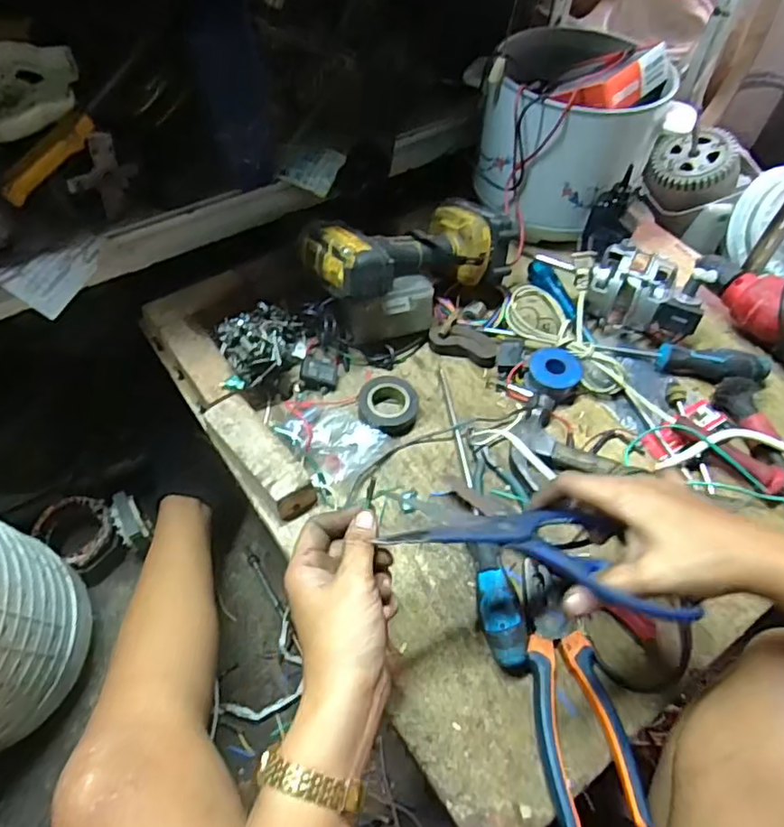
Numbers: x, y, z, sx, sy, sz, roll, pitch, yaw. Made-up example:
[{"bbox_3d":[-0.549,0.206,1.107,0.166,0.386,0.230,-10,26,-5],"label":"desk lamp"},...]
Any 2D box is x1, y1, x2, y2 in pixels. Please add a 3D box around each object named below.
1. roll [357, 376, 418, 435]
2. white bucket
[{"bbox_3d":[-0.004,-0.008,0.592,0.058,0.024,0.058,1,54,-2],"label":"roll"},{"bbox_3d":[0.215,-0.349,0.725,0.208,0.173,0.183,15,55,7],"label":"white bucket"}]

